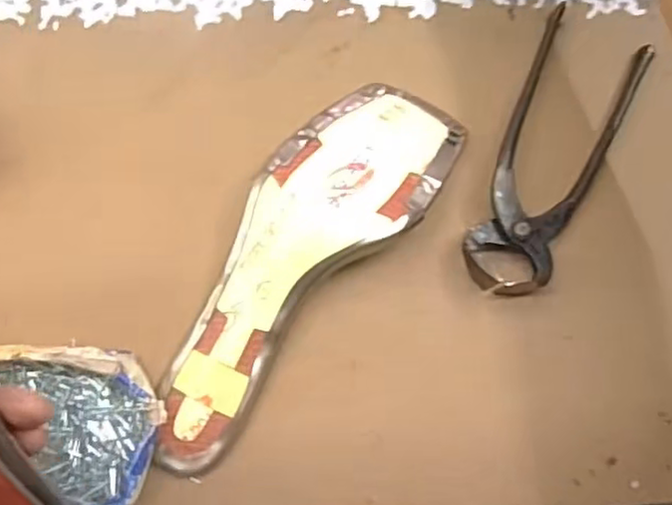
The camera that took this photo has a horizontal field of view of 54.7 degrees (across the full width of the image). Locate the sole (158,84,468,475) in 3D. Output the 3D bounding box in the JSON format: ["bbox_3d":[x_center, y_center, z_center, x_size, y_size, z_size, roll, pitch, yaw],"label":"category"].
[{"bbox_3d":[-0.022,0.001,0.331,0.074,0.031,0.223,38,79,8],"label":"sole"}]

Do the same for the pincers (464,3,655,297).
[{"bbox_3d":[0.119,-0.052,0.350,0.060,0.021,0.164,22,77,4],"label":"pincers"}]

